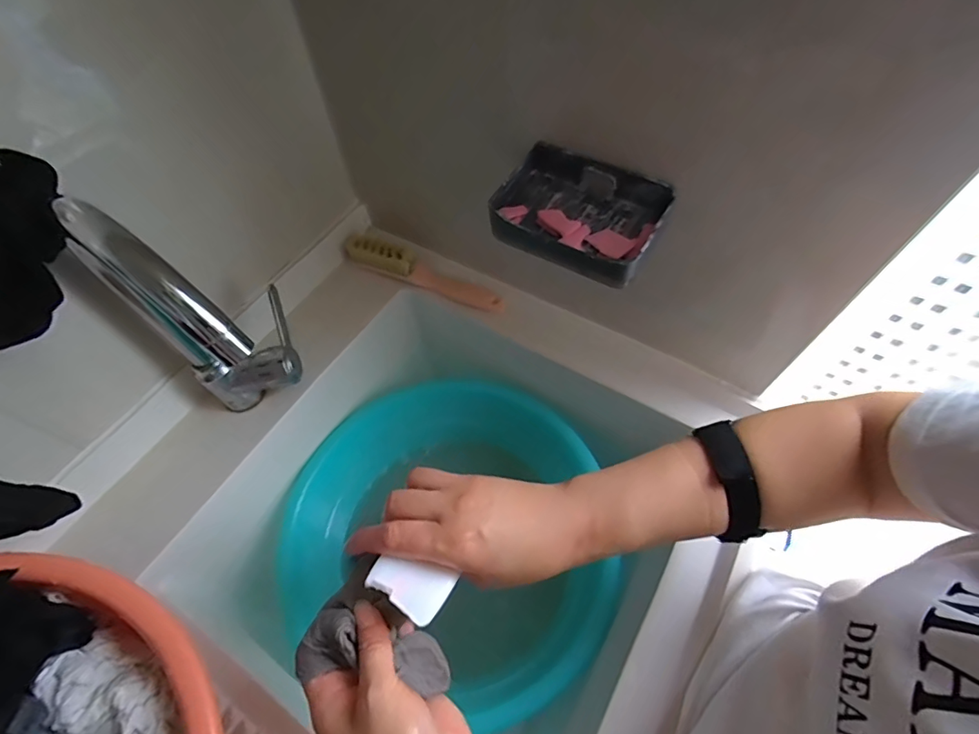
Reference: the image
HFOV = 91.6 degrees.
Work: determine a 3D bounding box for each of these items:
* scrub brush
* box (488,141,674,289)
[{"bbox_3d":[-0.084,-0.123,0.600,0.218,0.021,0.030,22,63,14],"label":"scrub brush"},{"bbox_3d":[0.072,-0.128,0.393,0.129,0.041,0.085,28,64,17],"label":"box"}]

